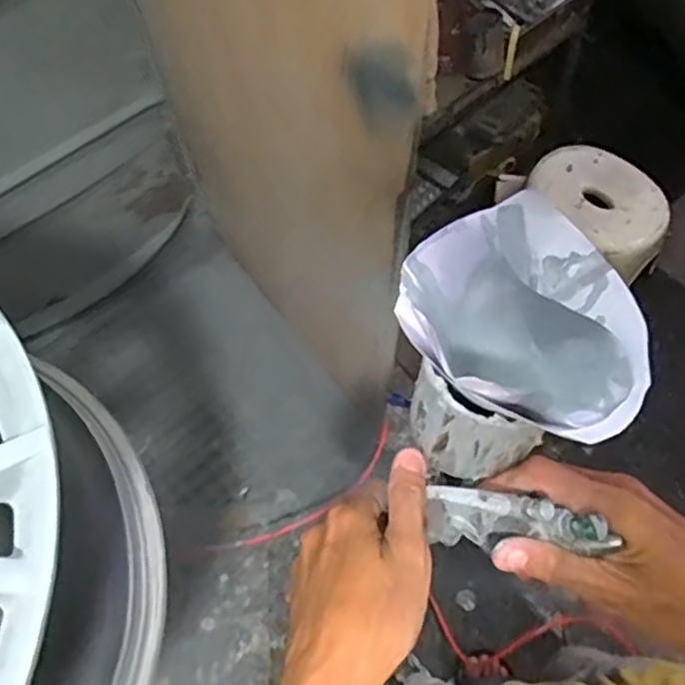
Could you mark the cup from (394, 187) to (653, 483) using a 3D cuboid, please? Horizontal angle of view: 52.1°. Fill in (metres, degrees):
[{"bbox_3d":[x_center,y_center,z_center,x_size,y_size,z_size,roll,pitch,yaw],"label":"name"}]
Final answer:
[{"bbox_3d":[0.092,0.007,0.368,0.119,0.107,0.108,35,66,22],"label":"cup"}]

